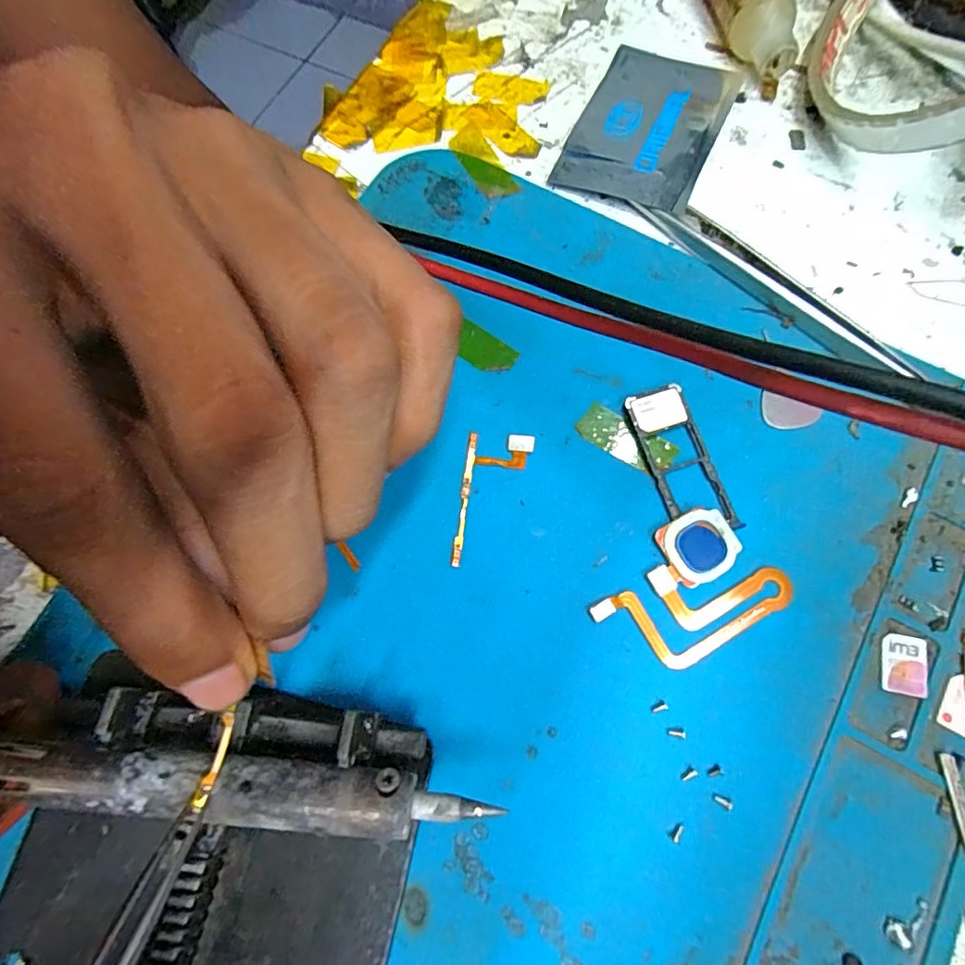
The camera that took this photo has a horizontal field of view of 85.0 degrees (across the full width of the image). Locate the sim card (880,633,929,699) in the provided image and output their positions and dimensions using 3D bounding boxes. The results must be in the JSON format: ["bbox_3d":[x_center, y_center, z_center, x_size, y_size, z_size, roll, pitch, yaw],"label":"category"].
[{"bbox_3d":[0.092,0.040,0.115,0.009,0.004,0.012,9,76,8],"label":"sim card"}]

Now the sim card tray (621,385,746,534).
[{"bbox_3d":[0.048,-0.005,0.127,0.015,0.004,0.038,-19,76,-4],"label":"sim card tray"}]

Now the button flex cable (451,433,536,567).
[{"bbox_3d":[0.002,0.004,0.126,0.016,0.004,0.033,8,75,3],"label":"button flex cable"}]

